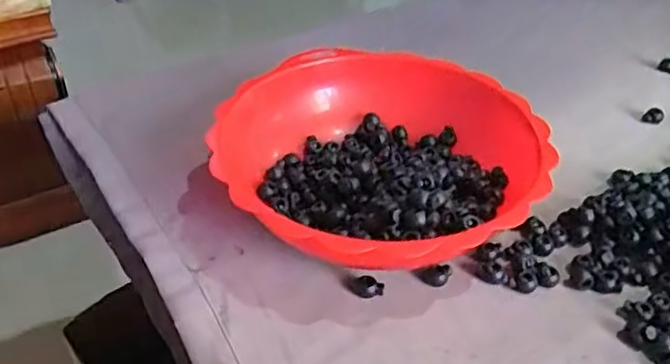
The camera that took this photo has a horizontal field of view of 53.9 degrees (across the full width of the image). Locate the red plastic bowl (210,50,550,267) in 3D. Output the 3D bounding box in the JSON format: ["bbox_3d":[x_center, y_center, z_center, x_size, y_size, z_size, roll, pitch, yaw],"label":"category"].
[{"bbox_3d":[0.032,-0.007,0.494,0.231,0.073,0.223,0,38,0],"label":"red plastic bowl"}]

